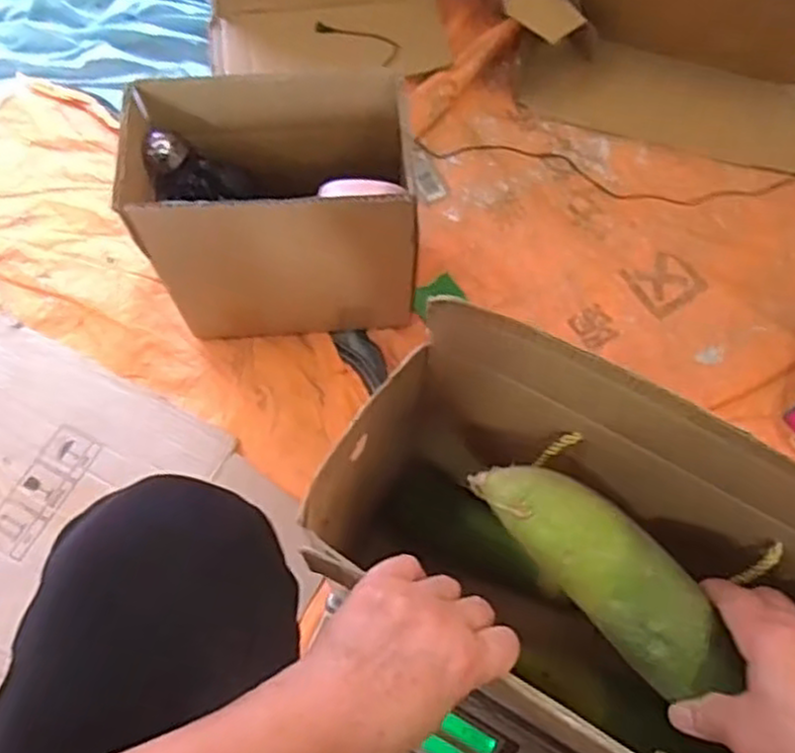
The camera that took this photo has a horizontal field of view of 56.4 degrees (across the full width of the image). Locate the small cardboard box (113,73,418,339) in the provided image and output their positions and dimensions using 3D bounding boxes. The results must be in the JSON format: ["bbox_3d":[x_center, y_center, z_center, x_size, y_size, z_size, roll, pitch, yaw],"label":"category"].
[{"bbox_3d":[-0.119,-0.161,0.783,0.252,0.256,0.168,-2,63,-2],"label":"small cardboard box"}]

